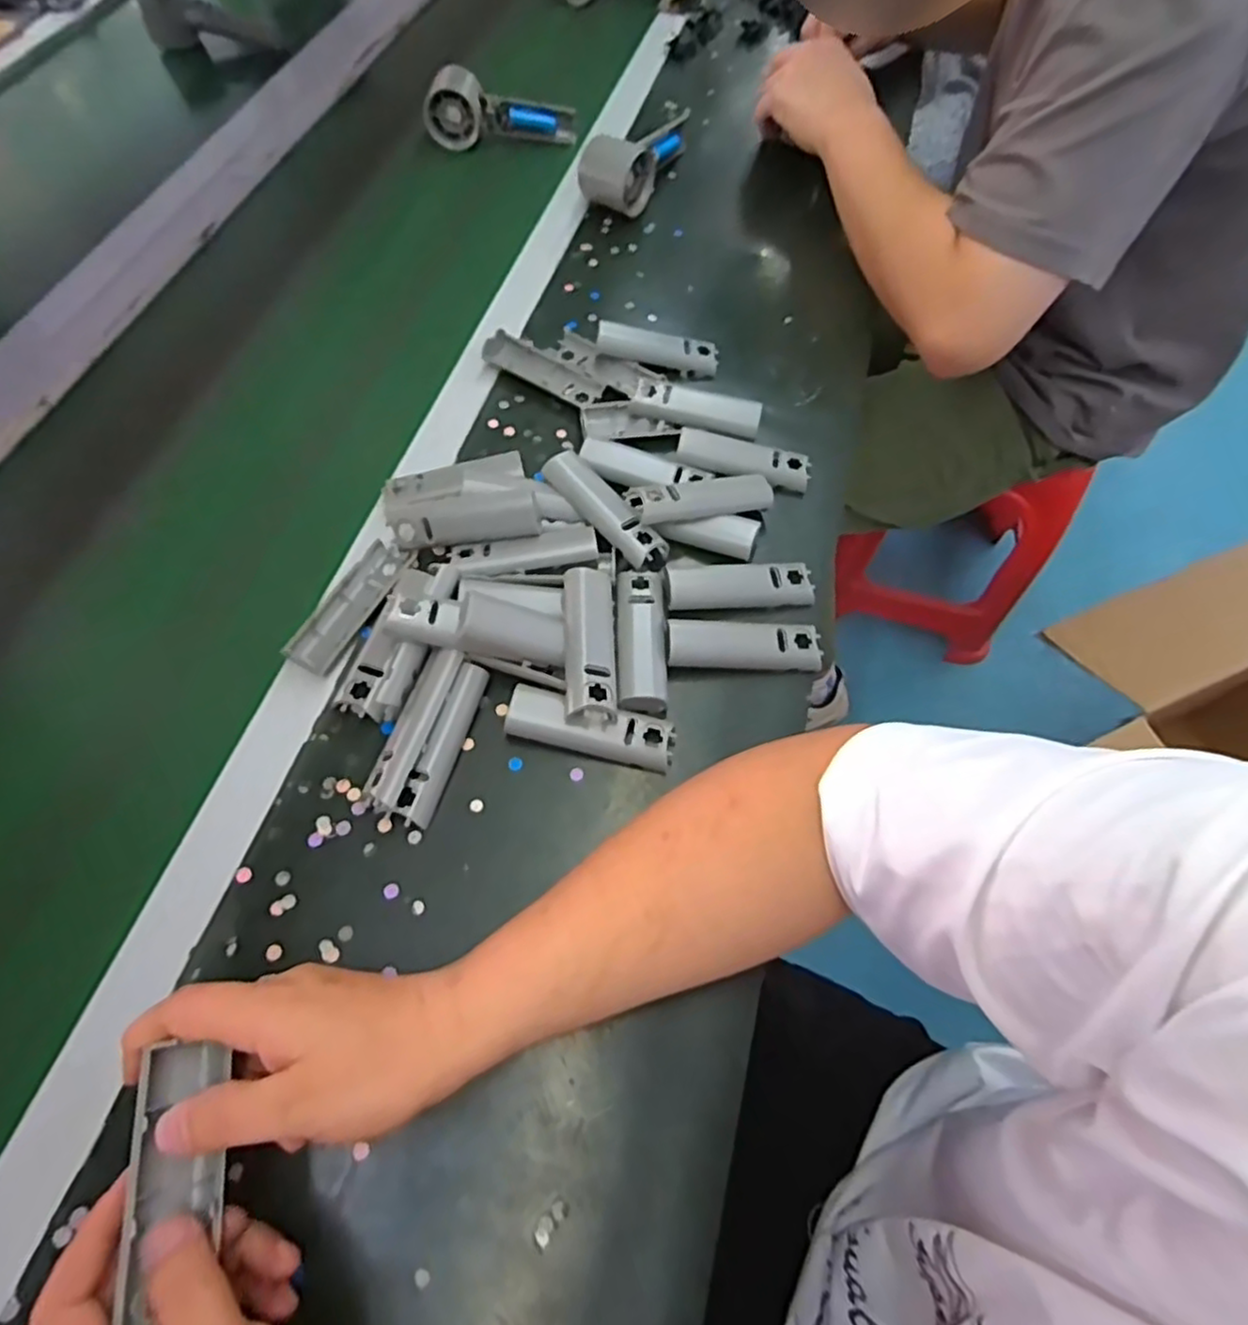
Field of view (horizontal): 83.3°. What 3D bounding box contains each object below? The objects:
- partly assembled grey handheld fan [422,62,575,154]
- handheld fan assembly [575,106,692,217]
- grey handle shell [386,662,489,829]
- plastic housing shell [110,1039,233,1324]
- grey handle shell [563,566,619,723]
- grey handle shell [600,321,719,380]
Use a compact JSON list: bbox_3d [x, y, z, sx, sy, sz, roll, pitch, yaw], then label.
[{"bbox_3d":[-0.136,-0.603,0.766,0.157,0.061,0.042,-6,63,-4],"label":"partly assembled grey handheld fan"},{"bbox_3d":[0.017,-0.536,0.731,0.066,0.055,0.197,19,64,9],"label":"handheld fan assembly"},{"bbox_3d":[-0.109,0.048,0.426,0.017,0.023,0.102,17,63,7],"label":"grey handle shell"},{"bbox_3d":[-0.184,0.212,0.287,0.030,0.017,0.097,-9,60,-6],"label":"plastic housing shell"},{"bbox_3d":[-0.022,-0.014,0.445,0.030,0.015,0.104,-2,62,-2],"label":"grey handle shell"},{"bbox_3d":[0.030,-0.266,0.598,0.105,0.022,0.024,7,59,-15],"label":"grey handle shell"}]

